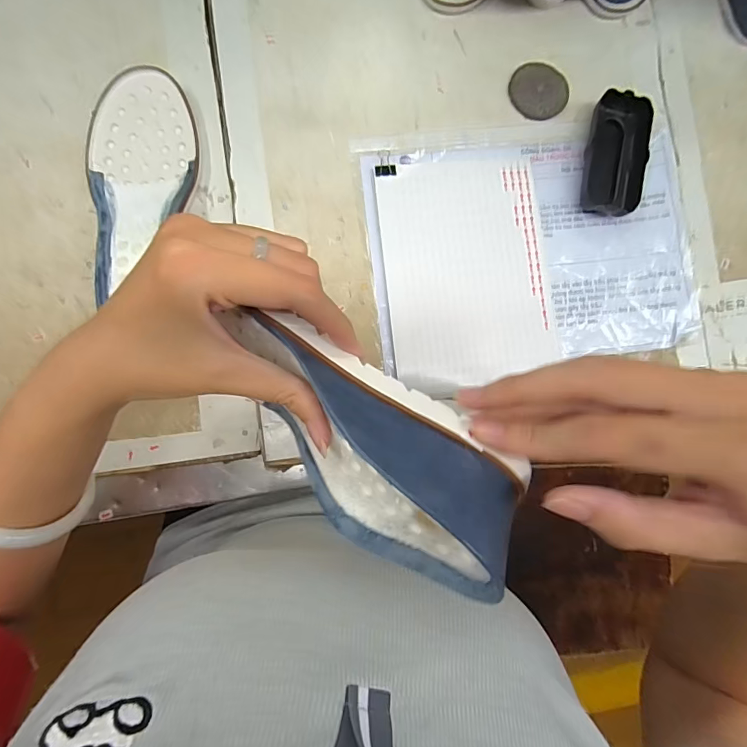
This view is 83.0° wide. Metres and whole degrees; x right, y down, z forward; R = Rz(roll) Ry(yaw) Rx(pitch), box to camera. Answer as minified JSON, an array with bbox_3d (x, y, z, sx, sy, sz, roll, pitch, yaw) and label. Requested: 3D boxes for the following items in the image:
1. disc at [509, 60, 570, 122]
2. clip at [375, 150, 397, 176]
[{"bbox_3d":[0.157,-0.268,0.402,0.056,0.008,0.051,0,88,-5],"label":"disc"},{"bbox_3d":[0.011,-0.191,0.386,0.020,0.007,0.023,-4,88,-5],"label":"clip"}]

